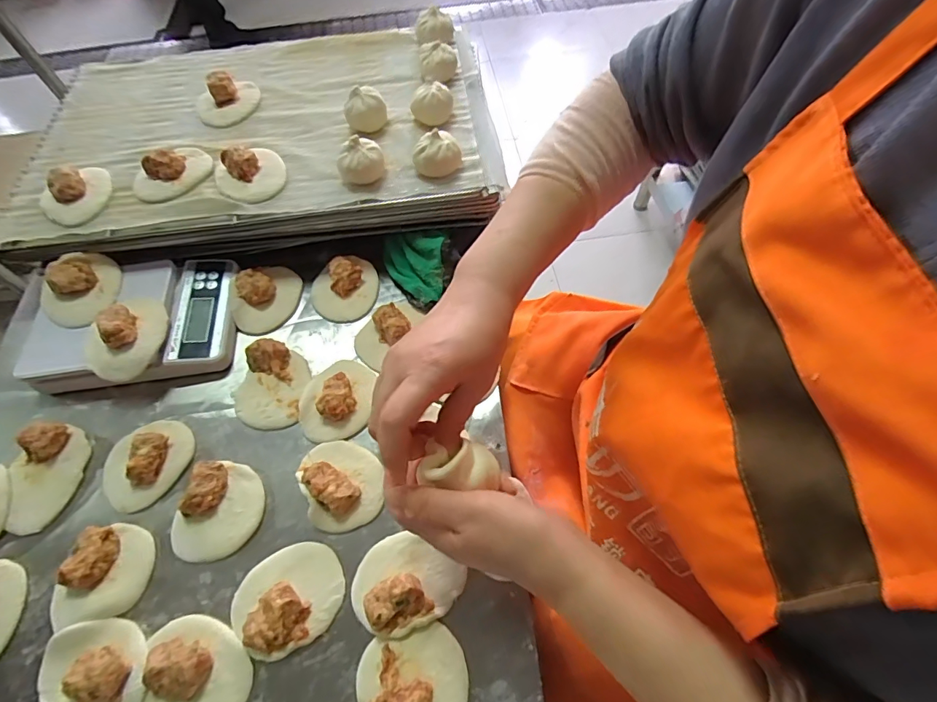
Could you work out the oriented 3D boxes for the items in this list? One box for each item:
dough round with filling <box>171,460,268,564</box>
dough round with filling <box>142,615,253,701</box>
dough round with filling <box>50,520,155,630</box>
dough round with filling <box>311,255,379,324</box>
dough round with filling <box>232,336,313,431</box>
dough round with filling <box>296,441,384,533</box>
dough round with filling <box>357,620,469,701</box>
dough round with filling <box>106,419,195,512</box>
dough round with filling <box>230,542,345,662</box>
[{"bbox_3d":[-0.242,0.153,0.428,0.074,0.028,0.090,18,63,13],"label":"dough round with filling"},{"bbox_3d":[-0.224,0.263,0.364,0.083,0.026,0.081,-1,60,2],"label":"dough round with filling"},{"bbox_3d":[-0.330,0.202,0.402,0.068,0.029,0.085,12,61,10],"label":"dough round with filling"},{"bbox_3d":[-0.157,-0.081,0.561,0.082,0.033,0.082,-1,60,2],"label":"dough round with filling"},{"bbox_3d":[-0.222,0.036,0.494,0.074,0.032,0.093,4,60,5],"label":"dough round with filling"},{"bbox_3d":[-0.125,0.125,0.437,0.073,0.028,0.090,-22,61,-10],"label":"dough round with filling"},{"bbox_3d":[-0.043,0.269,0.349,0.084,0.023,0.084,-1,60,2],"label":"dough round with filling"},{"bbox_3d":[-0.333,0.111,0.455,0.077,0.030,0.091,37,68,21],"label":"dough round with filling"},{"bbox_3d":[-0.161,0.214,0.389,0.094,0.030,0.080,-26,62,-12],"label":"dough round with filling"}]

